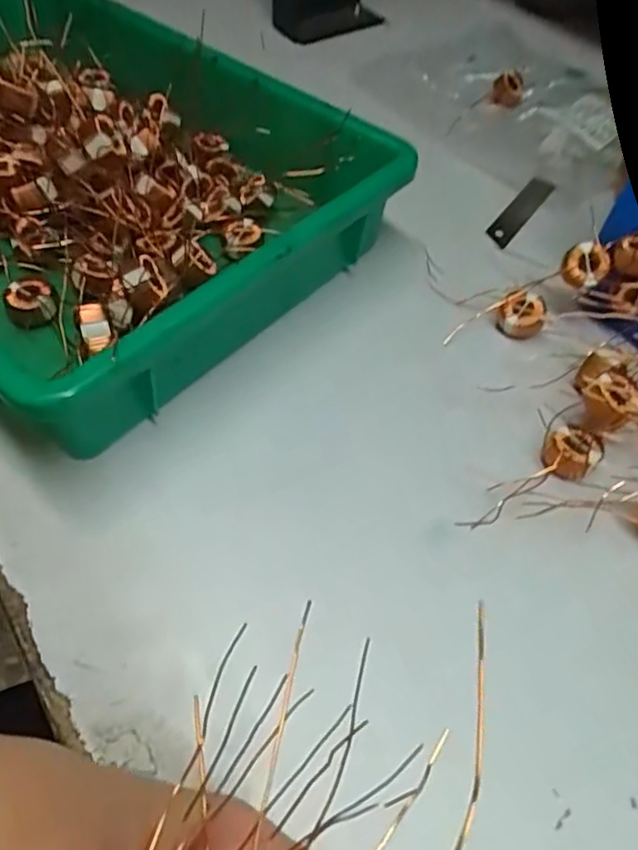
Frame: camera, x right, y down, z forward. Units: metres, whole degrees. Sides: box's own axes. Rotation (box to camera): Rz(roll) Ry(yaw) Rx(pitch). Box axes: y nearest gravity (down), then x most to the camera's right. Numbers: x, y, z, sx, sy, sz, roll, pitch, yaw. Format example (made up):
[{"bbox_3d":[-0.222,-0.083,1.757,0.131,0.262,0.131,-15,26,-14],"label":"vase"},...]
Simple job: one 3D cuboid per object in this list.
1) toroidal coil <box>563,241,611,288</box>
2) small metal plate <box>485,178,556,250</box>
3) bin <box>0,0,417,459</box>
[{"bbox_3d":[0.140,-0.084,0.327,0.022,0.023,0.011,23,13,15],"label":"toroidal coil"},{"bbox_3d":[0.133,-0.141,0.412,0.017,0.004,0.086,32,57,17],"label":"small metal plate"},{"bbox_3d":[-0.164,-0.157,0.363,0.376,0.078,0.235,35,59,21],"label":"bin"}]

